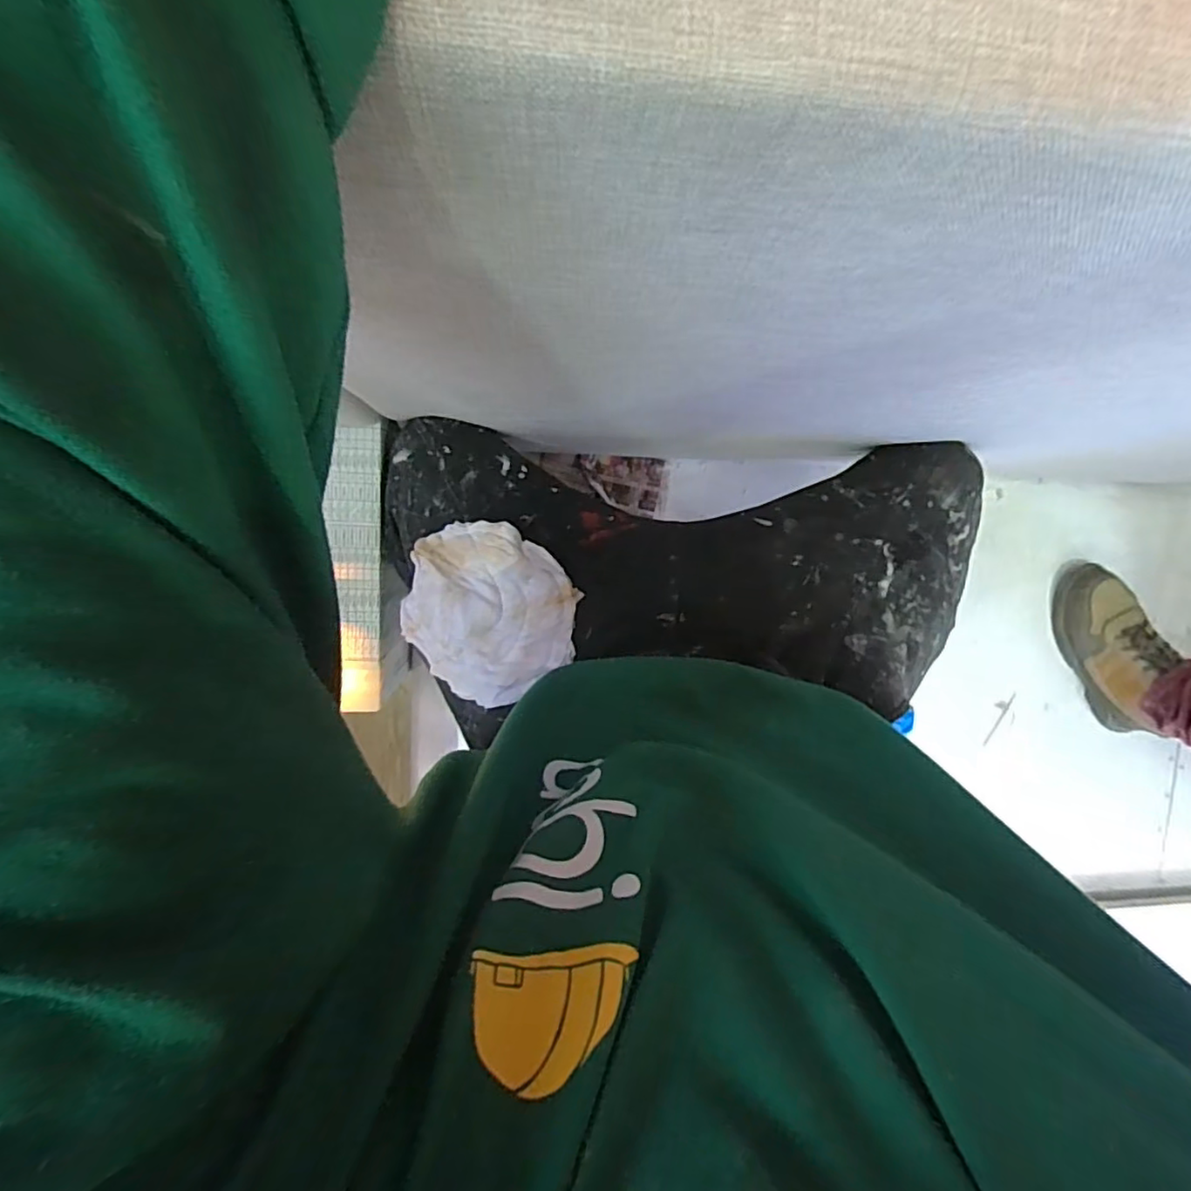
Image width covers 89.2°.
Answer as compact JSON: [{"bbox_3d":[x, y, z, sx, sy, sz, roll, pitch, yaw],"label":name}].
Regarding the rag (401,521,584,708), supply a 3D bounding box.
[{"bbox_3d":[-0.104,0.013,0.571,0.152,0.044,0.164,-38,99,-2],"label":"rag"}]

